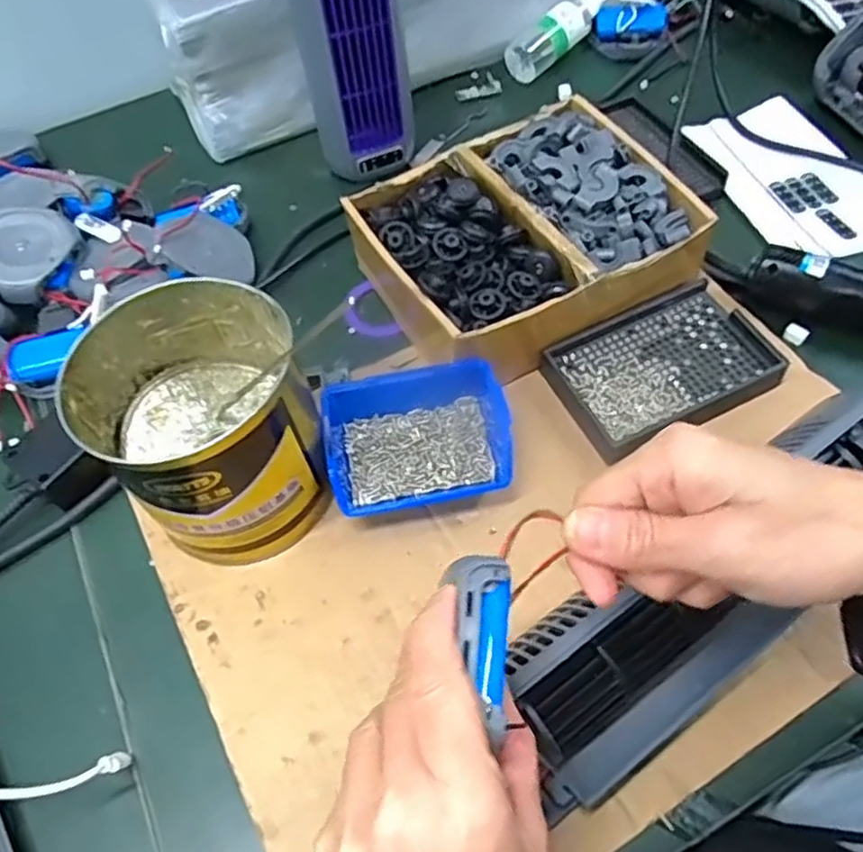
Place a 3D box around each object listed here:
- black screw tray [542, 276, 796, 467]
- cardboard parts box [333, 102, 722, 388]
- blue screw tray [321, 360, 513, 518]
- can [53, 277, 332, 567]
[{"bbox_3d":[0.154,-0.041,0.473,0.135,0.026,0.093,-22,58,-10],"label":"black screw tray"},{"bbox_3d":[0.064,-0.134,0.506,0.211,0.071,0.181,-30,59,-14],"label":"cardboard parts box"},{"bbox_3d":[-0.008,0.008,0.440,0.112,0.041,0.087,-10,58,-1],"label":"blue screw tray"},{"bbox_3d":[-0.128,0.000,0.411,0.118,0.112,0.125,-26,59,-11],"label":"can"}]

